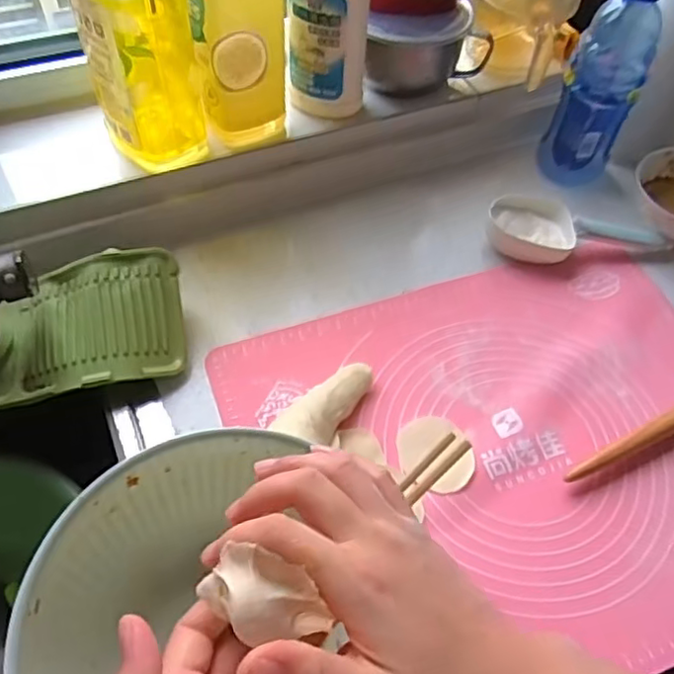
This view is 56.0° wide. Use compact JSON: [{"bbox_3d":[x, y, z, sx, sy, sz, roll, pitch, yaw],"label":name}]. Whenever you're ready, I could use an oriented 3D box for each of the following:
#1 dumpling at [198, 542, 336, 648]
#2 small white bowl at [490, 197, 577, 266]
[{"bbox_3d":[-0.031,0.113,0.273,0.055,0.020,0.030,26,58,14],"label":"dumpling"},{"bbox_3d":[0.217,-0.114,0.717,0.094,0.050,0.068,18,56,9],"label":"small white bowl"}]

